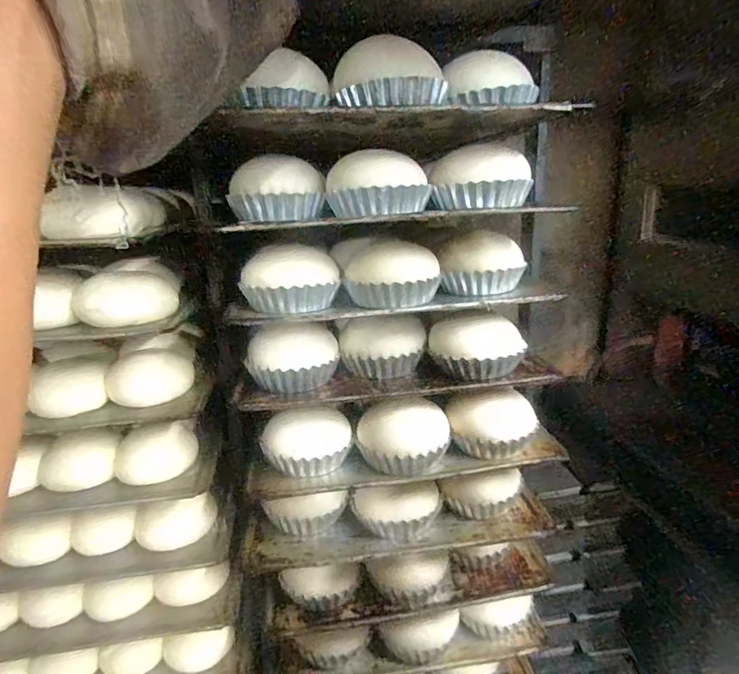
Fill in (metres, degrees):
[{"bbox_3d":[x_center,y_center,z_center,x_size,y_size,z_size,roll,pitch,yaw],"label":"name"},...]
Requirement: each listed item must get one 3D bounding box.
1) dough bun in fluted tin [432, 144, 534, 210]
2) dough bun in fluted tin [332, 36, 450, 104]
[{"bbox_3d":[0.106,-0.152,0.457,0.090,0.053,0.069,3,18,19],"label":"dough bun in fluted tin"},{"bbox_3d":[0.017,-0.221,0.396,0.093,0.061,0.078,-3,17,0],"label":"dough bun in fluted tin"}]

